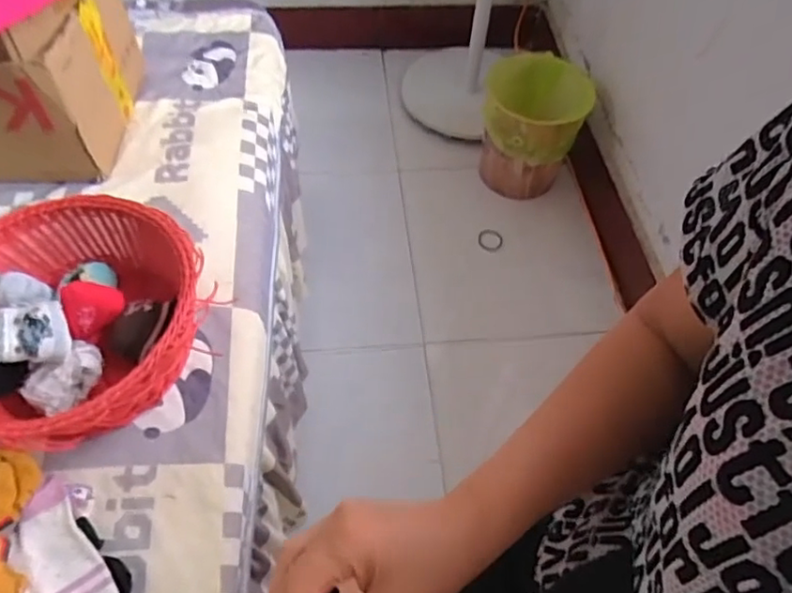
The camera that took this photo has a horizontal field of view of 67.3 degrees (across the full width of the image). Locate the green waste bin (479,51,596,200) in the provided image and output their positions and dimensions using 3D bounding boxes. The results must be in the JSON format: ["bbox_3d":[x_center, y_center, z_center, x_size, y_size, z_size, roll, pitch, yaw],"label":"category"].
[{"bbox_3d":[0.317,-0.394,1.420,0.231,0.251,0.246,18,57,9],"label":"green waste bin"}]

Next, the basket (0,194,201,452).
[{"bbox_3d":[-0.339,0.032,0.617,0.269,0.098,0.270,1,56,-2],"label":"basket"}]

